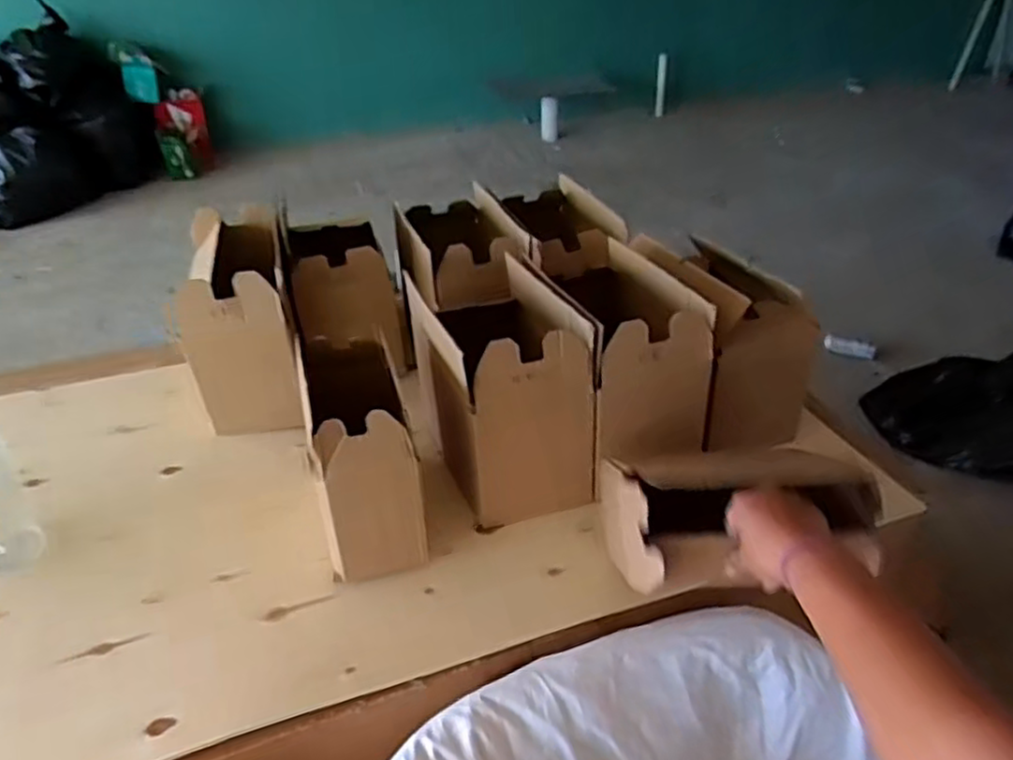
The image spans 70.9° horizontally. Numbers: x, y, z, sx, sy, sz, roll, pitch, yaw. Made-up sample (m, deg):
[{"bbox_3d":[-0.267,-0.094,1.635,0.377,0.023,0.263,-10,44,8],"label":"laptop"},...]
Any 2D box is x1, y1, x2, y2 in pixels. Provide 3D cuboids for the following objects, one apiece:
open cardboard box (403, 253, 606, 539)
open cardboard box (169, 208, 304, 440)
[{"bbox_3d":[-0.009,0.006,0.816,0.142,0.215,0.231,-14,37,-18],"label":"open cardboard box"},{"bbox_3d":[-0.354,-0.085,0.959,0.132,0.204,0.284,-10,36,-13],"label":"open cardboard box"}]

